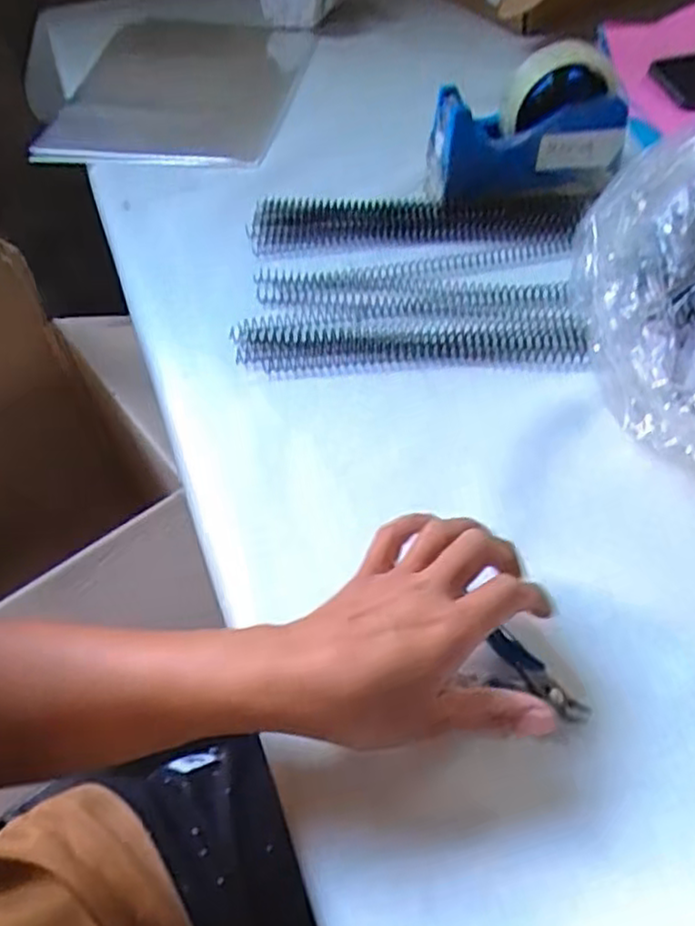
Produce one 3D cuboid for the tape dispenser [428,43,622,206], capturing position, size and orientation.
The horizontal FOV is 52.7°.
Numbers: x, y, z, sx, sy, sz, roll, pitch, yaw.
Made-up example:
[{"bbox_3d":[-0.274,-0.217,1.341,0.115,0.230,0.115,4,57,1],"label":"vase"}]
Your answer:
[{"bbox_3d":[0.152,-0.278,0.585,0.160,0.107,0.055,-9,53,-2],"label":"tape dispenser"}]

